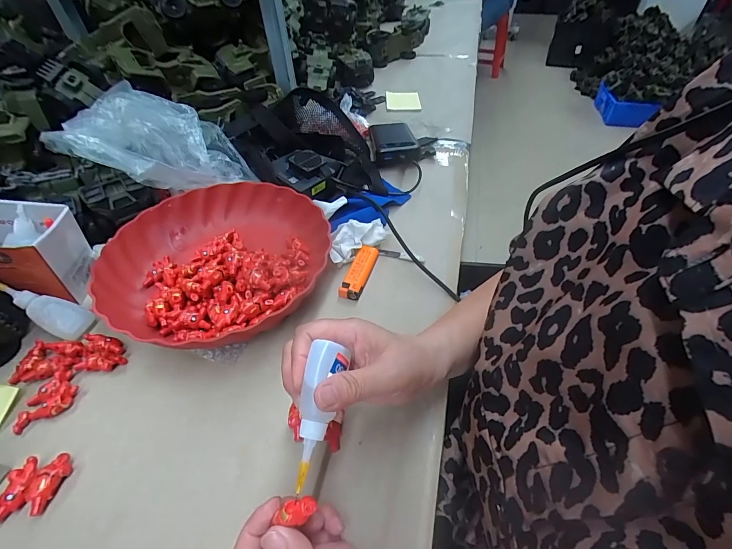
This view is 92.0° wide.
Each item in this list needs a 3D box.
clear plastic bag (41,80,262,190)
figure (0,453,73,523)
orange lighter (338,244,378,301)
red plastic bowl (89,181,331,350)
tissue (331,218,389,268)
[{"bbox_3d":[-0.291,-0.167,0.447,0.224,0.108,0.092,-10,47,-9],"label":"clear plastic bag"},{"bbox_3d":[-0.251,0.159,0.268,0.039,0.013,0.041,-9,47,-7],"label":"figure"},{"bbox_3d":[-0.007,-0.003,0.419,0.025,0.014,0.080,13,48,13],"label":"orange lighter"},{"bbox_3d":[-0.169,-0.019,0.410,0.230,0.049,0.230,-1,46,1],"label":"red plastic bowl"},{"bbox_3d":[-0.012,-0.047,0.438,0.081,0.025,0.041,-24,51,-20],"label":"tissue"}]

